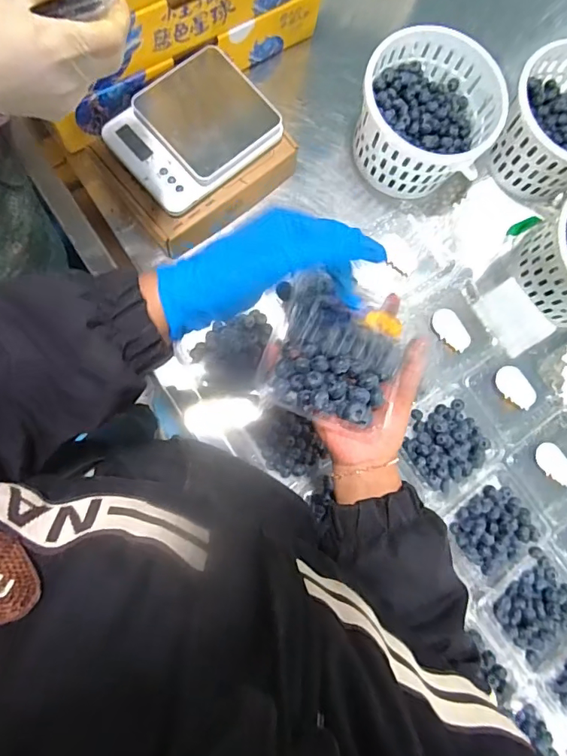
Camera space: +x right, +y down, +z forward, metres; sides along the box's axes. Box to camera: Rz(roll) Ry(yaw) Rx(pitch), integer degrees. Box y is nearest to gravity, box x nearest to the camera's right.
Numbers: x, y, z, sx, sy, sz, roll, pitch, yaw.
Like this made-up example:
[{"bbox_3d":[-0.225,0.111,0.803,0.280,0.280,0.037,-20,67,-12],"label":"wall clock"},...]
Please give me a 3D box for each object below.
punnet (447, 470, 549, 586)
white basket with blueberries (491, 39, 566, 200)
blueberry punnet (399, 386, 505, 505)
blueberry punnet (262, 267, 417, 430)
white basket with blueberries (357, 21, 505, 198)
[{"bbox_3d":[0.265,0.190,0.595,0.119,0.039,0.107,-33,88,-8],"label":"punnet"},{"bbox_3d":[0.380,-0.355,0.656,0.172,0.106,0.157,1,84,-5],"label":"white basket with blueberries"},{"bbox_3d":[0.210,0.079,0.600,0.129,0.036,0.117,-32,88,-8],"label":"blueberry punnet"},{"bbox_3d":[0.044,-0.015,0.367,0.099,0.044,0.095,18,83,-3],"label":"blueberry punnet"},{"bbox_3d":[0.186,-0.347,0.635,0.172,0.115,0.181,1,84,-5],"label":"white basket with blueberries"}]

